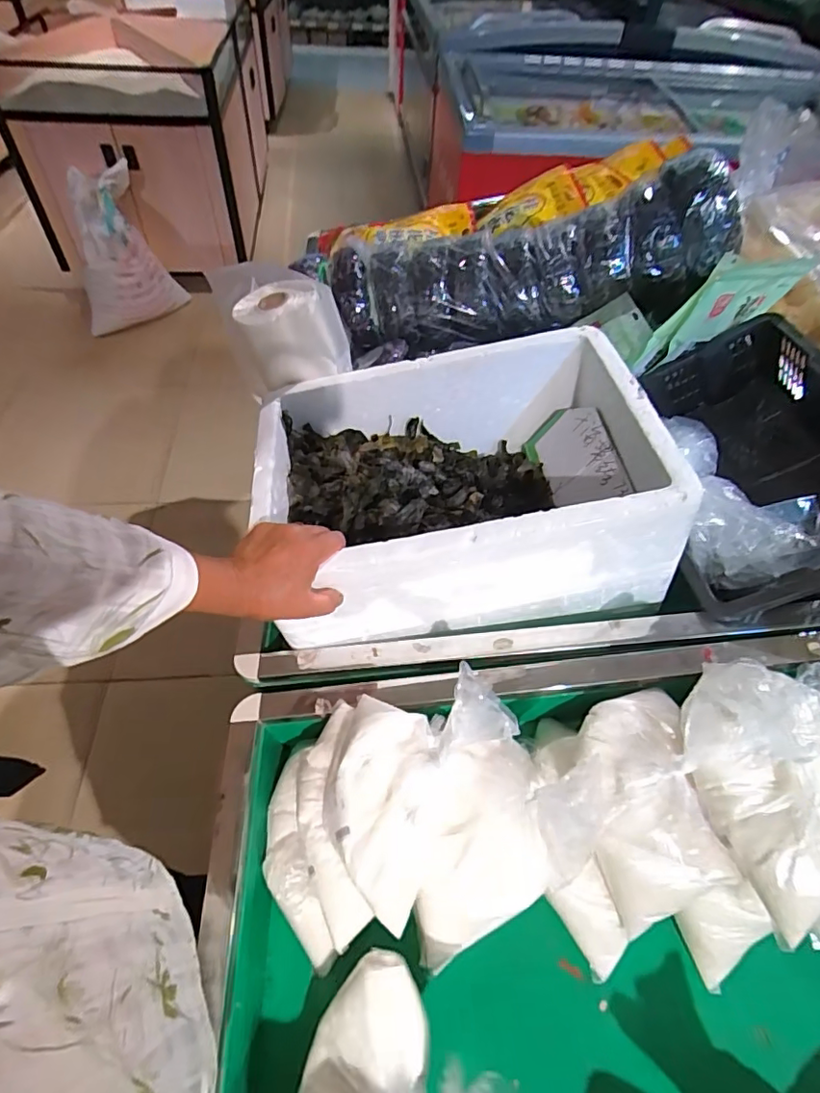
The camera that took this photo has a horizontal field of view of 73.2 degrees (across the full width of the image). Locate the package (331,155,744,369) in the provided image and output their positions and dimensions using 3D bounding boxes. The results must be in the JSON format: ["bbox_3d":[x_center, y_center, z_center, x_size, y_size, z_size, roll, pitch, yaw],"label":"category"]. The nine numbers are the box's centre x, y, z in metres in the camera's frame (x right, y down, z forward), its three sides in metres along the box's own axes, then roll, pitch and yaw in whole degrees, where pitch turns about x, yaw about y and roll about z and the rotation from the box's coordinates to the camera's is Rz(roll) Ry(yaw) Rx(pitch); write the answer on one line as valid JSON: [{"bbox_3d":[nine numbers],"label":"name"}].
[{"bbox_3d":[0.194,-0.472,0.952,0.660,0.171,0.169,-9,51,10],"label":"package"}]

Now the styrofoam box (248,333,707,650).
[{"bbox_3d":[0.049,-0.082,0.665,0.436,0.181,0.333,-5,52,-6],"label":"styrofoam box"}]

